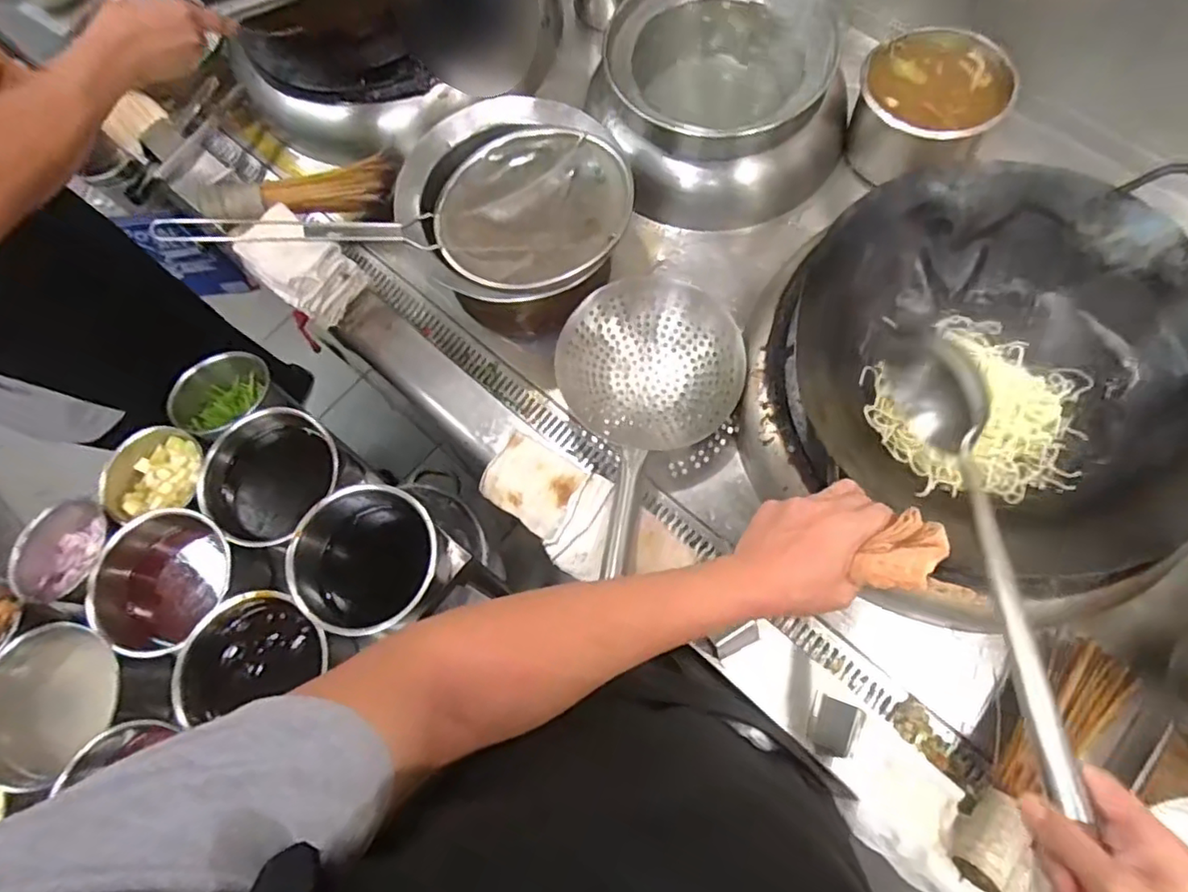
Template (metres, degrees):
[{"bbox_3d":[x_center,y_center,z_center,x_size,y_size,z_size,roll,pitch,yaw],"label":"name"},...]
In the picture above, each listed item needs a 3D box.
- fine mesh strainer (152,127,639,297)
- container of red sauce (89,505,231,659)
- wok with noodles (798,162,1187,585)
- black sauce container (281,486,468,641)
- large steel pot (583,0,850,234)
[{"bbox_3d":[-0.218,-0.292,0.787,0.531,0.086,0.223,-4,70,1],"label":"fine mesh strainer"},{"bbox_3d":[-0.471,0.161,0.739,0.144,0.096,0.156,10,71,6],"label":"container of red sauce"},{"bbox_3d":[0.426,-0.078,0.678,0.423,0.137,0.408,8,71,5],"label":"wok with noodles"},{"bbox_3d":[-0.250,0.136,0.764,0.161,0.164,0.151,-19,71,-4],"label":"black sauce container"},{"bbox_3d":[0.179,-0.500,0.959,0.333,0.222,0.290,-19,71,-4],"label":"large steel pot"}]

